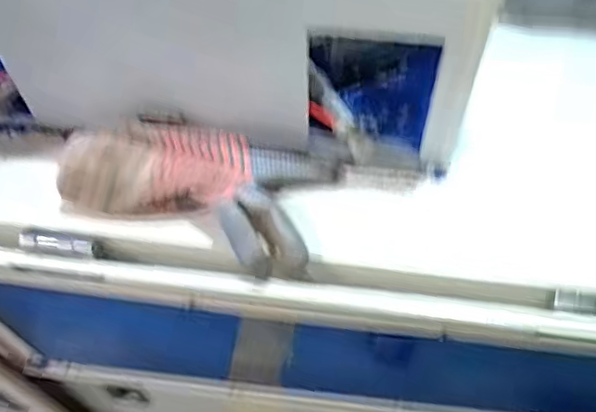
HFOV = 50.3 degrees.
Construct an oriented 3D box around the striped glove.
[{"bbox_3d":[-0.109,-0.030,0.491,0.145,0.046,0.071,4,57,4],"label":"striped glove"}]

